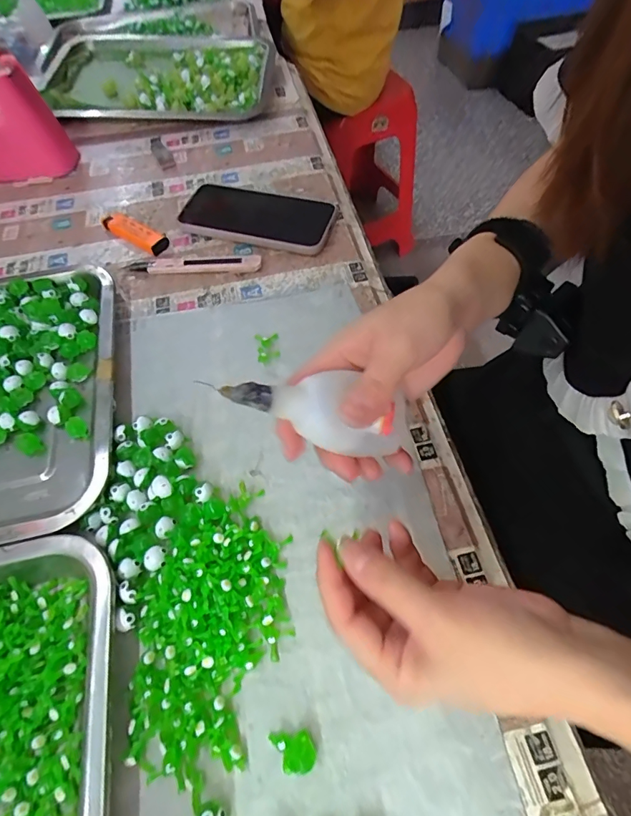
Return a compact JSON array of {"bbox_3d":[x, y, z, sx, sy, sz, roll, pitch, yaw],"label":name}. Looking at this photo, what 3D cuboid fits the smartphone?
[{"bbox_3d":[-0.061,-0.203,0.460,0.160,0.016,0.079,13,59,9],"label":"smartphone"}]

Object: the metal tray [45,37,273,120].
[{"bbox_3d":[-0.200,-0.454,0.591,0.285,0.060,0.207,-7,58,-3],"label":"metal tray"}]

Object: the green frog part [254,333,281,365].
[{"bbox_3d":[-0.042,-0.054,0.377,0.020,0.007,0.032,-9,58,-5],"label":"green frog part"}]

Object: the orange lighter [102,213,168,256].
[{"bbox_3d":[-0.190,-0.186,0.455,0.082,0.014,0.021,32,64,19],"label":"orange lighter"}]

